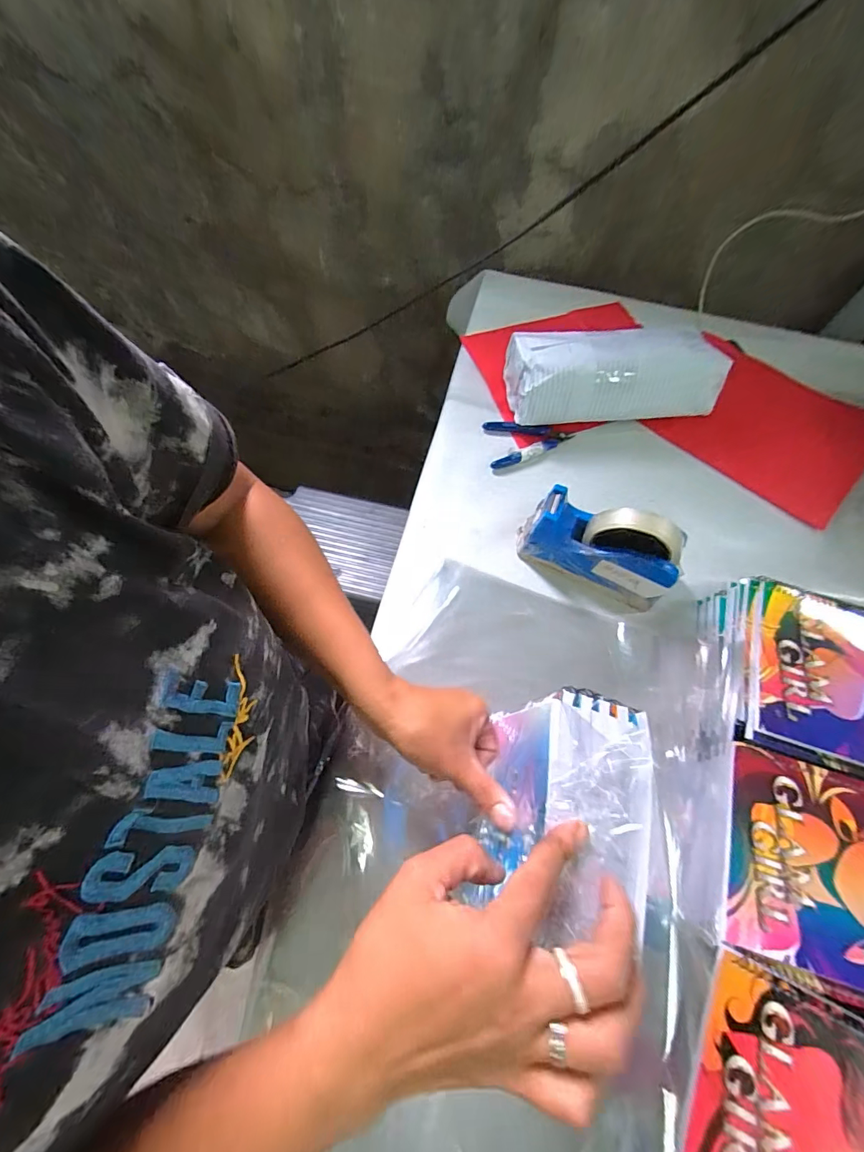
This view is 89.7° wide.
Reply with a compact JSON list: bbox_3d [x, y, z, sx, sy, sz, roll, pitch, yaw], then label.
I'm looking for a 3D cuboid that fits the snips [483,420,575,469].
[{"bbox_3d":[0.128,-0.177,0.568,0.111,0.012,0.067,-7,68,-5],"label":"snips"}]

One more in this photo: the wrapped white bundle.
[{"bbox_3d":[0.231,-0.250,0.554,0.256,0.095,0.084,0,67,-2],"label":"wrapped white bundle"}]

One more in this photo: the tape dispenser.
[{"bbox_3d":[0.182,-0.035,0.460,0.162,0.106,0.073,27,69,9],"label":"tape dispenser"}]

